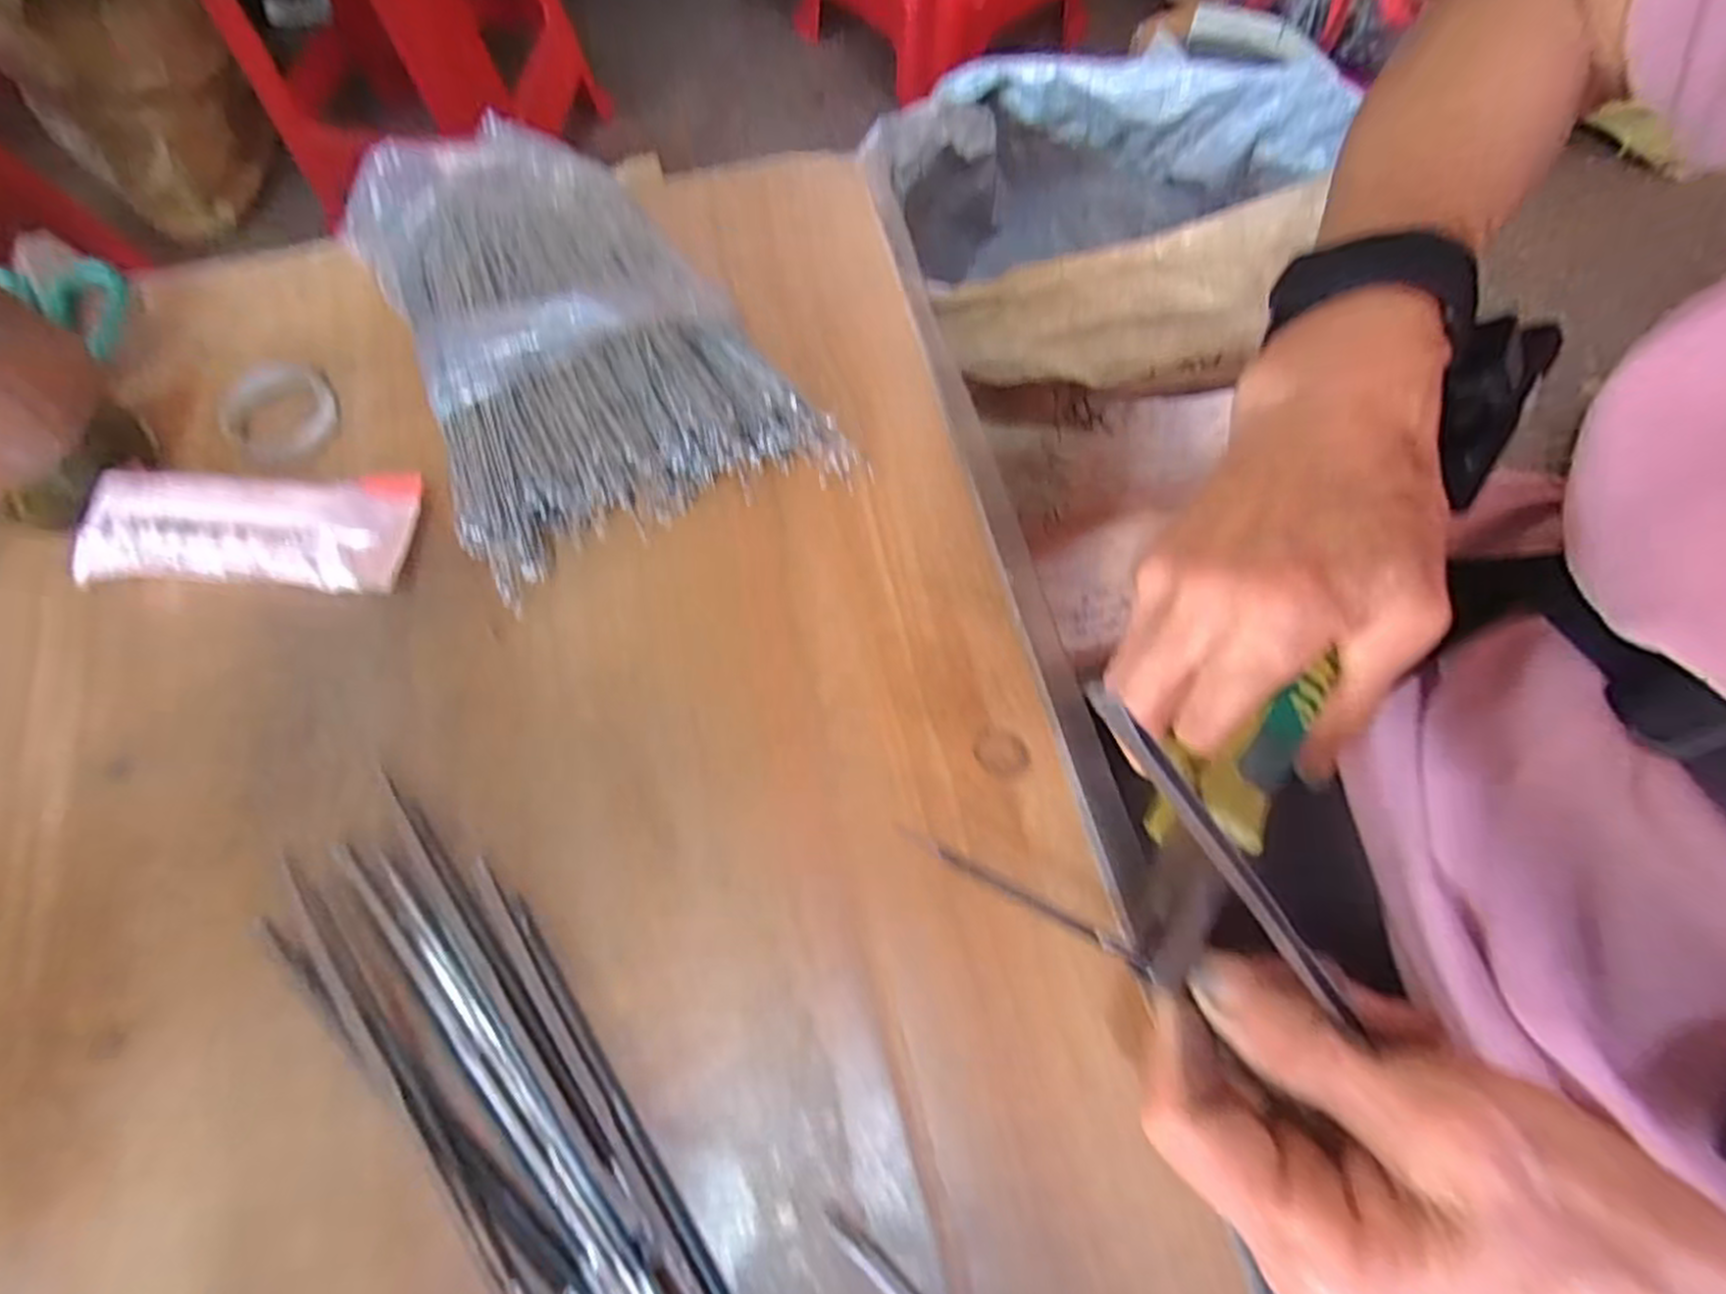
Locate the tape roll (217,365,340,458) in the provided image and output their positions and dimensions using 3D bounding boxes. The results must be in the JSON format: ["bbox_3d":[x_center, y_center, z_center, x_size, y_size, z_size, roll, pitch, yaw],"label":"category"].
[{"bbox_3d":[-0.262,-0.106,0.341,0.041,0.015,0.043,-1,67,2],"label":"tape roll"}]

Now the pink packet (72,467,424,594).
[{"bbox_3d":[-0.255,-0.053,0.312,0.127,0.029,0.051,1,67,3],"label":"pink packet"}]

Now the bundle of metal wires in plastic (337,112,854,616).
[{"bbox_3d":[-0.134,-0.142,0.337,0.151,0.043,0.237,-31,69,-10],"label":"bundle of metal wires in plastic"}]

